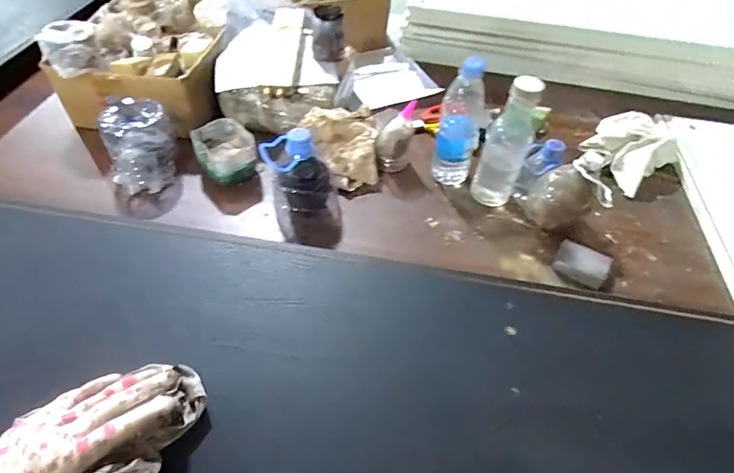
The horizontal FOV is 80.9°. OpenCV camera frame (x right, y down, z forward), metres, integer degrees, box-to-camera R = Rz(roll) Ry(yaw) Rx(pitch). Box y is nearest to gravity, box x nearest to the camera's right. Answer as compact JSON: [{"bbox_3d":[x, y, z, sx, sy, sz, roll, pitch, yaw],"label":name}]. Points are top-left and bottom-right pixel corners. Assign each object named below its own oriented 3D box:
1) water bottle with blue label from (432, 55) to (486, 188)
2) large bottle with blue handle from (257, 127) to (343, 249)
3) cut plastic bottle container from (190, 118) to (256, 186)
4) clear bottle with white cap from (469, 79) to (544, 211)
[{"bbox_3d":[0.147,-0.173,0.685,0.062,0.212,0.057,10,56,8],"label":"water bottle with blue label"},{"bbox_3d":[-0.095,-0.067,0.657,0.099,0.168,0.096,-10,55,-7],"label":"large bottle with blue handle"},{"bbox_3d":[-0.237,-0.144,0.730,0.094,0.065,0.105,-15,56,-10],"label":"cut plastic bottle container"},{"bbox_3d":[0.209,-0.135,0.650,0.065,0.205,0.061,19,57,13],"label":"clear bottle with white cap"}]

